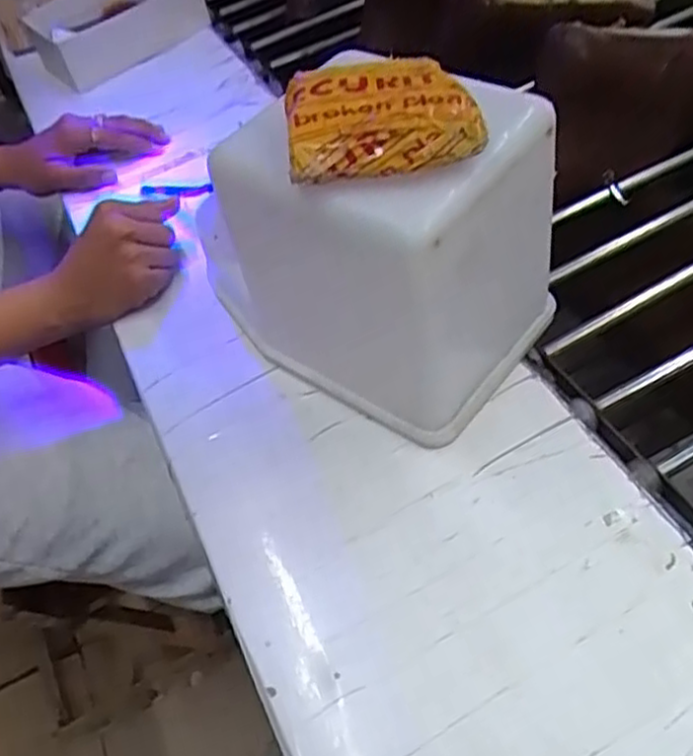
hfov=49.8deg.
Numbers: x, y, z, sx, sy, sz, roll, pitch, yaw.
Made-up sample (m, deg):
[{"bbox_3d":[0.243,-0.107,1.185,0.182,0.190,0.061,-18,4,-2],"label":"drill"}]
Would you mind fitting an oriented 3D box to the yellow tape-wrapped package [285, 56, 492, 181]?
[{"bbox_3d":[0.016,-0.133,0.376,0.091,0.023,0.081,-9,50,3],"label":"yellow tape-wrapped package"}]

